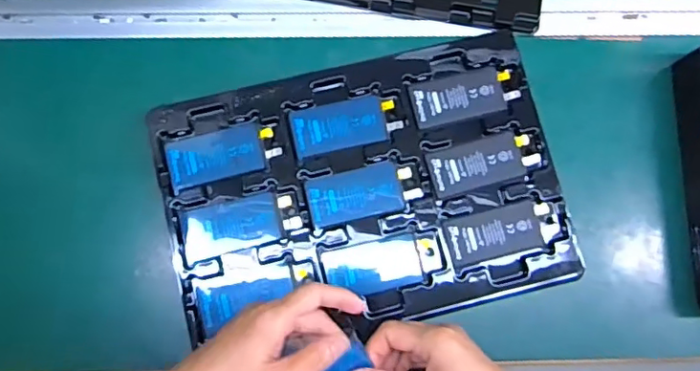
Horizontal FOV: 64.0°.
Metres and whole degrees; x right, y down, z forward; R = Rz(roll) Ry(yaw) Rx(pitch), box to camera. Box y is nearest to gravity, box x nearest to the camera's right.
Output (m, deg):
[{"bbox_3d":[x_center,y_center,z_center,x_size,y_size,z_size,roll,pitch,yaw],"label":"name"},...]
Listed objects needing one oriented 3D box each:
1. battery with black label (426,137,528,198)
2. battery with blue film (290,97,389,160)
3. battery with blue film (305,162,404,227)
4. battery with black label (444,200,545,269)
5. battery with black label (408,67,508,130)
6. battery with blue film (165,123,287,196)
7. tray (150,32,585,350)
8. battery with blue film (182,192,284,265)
[{"bbox_3d":[0.114,-0.018,0.495,0.086,0.004,0.039,-12,81,-4],"label":"battery with black label"},{"bbox_3d":[-0.009,-0.053,0.497,0.083,0.007,0.042,-13,81,-4],"label":"battery with blue film"},{"bbox_3d":[0.005,0.008,0.489,0.080,0.006,0.043,-12,81,-4],"label":"battery with blue film"},{"bbox_3d":[0.126,0.041,0.487,0.083,0.005,0.042,-13,81,-4],"label":"battery with black label"},{"bbox_3d":[0.098,-0.079,0.505,0.084,0.007,0.040,-12,81,-4],"label":"battery with black label"},{"bbox_3d":[-0.110,-0.026,0.486,0.092,0.008,0.045,-15,81,-4],"label":"battery with blue film"},{"bbox_3d":[0.014,0.008,0.494,0.333,0.041,0.222,-14,81,-4],"label":"tray"},{"bbox_3d":[-0.102,0.035,0.481,0.084,0.012,0.043,-13,81,-4],"label":"battery with blue film"}]

